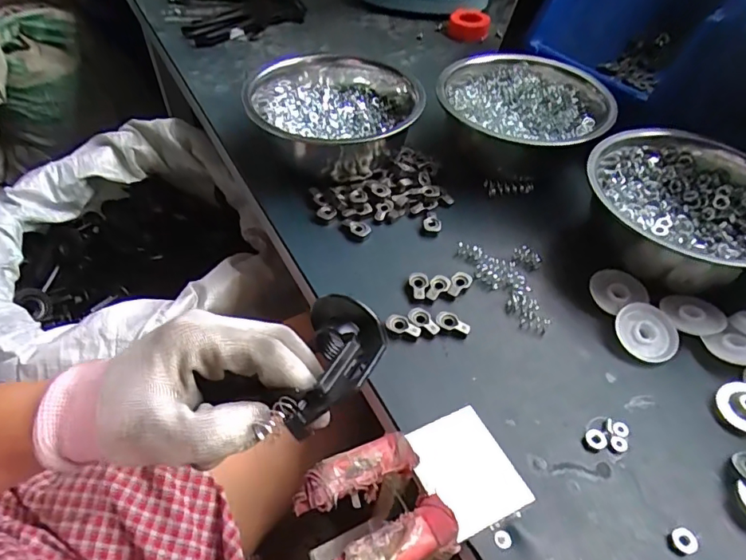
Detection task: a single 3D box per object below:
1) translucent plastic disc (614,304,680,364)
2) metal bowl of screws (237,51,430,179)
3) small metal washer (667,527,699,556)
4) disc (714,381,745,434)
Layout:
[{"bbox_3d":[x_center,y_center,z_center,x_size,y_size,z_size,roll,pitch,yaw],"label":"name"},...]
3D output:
[{"bbox_3d":[0.223,0.042,0.415,0.047,0.004,0.049,0,68,-1],"label":"translucent plastic disc"},{"bbox_3d":[-0.043,-0.175,0.542,0.161,0.070,0.167,1,47,-1],"label":"metal bowl of screws"},{"bbox_3d":[0.192,0.161,0.315,0.018,0.006,0.015,-11,48,-11],"label":"small metal washer"},{"bbox_3d":[0.274,0.094,0.375,0.038,0.010,0.038,-10,58,15],"label":"disc"}]

